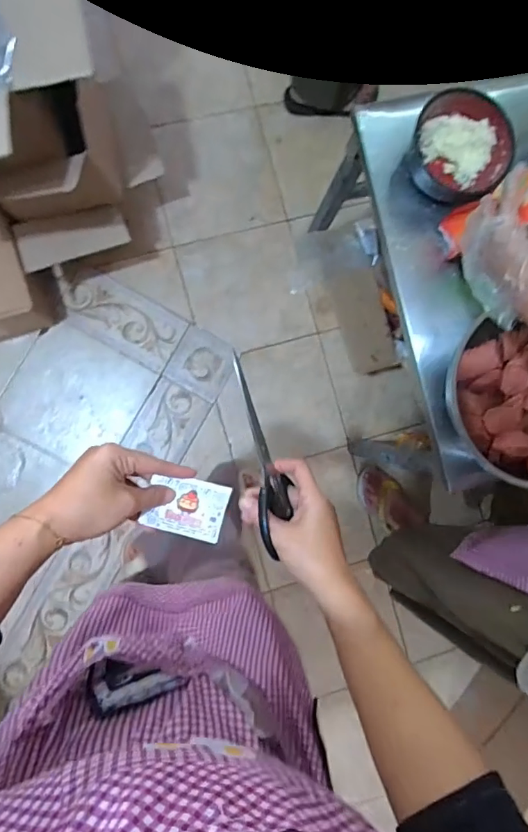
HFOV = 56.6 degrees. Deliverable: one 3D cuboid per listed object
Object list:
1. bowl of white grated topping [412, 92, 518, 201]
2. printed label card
[{"bbox_3d":[0.287,-0.394,0.717,0.138,0.068,0.115,1,89,-7],"label":"bowl of white grated topping"},{"bbox_3d":[-0.071,0.086,0.461,0.072,0.008,0.053,19,77,-16],"label":"printed label card"}]

